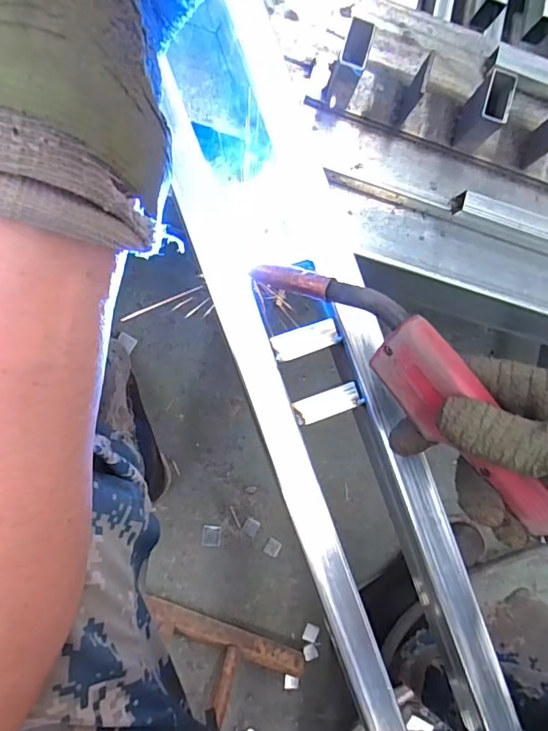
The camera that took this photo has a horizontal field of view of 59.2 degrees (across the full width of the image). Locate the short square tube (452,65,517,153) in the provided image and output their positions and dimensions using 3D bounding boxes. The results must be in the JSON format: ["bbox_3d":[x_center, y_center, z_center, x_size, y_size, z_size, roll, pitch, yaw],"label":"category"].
[{"bbox_3d":[0.173,-0.211,0.402,0.023,0.056,0.049,18,88,-8],"label":"short square tube"}]

